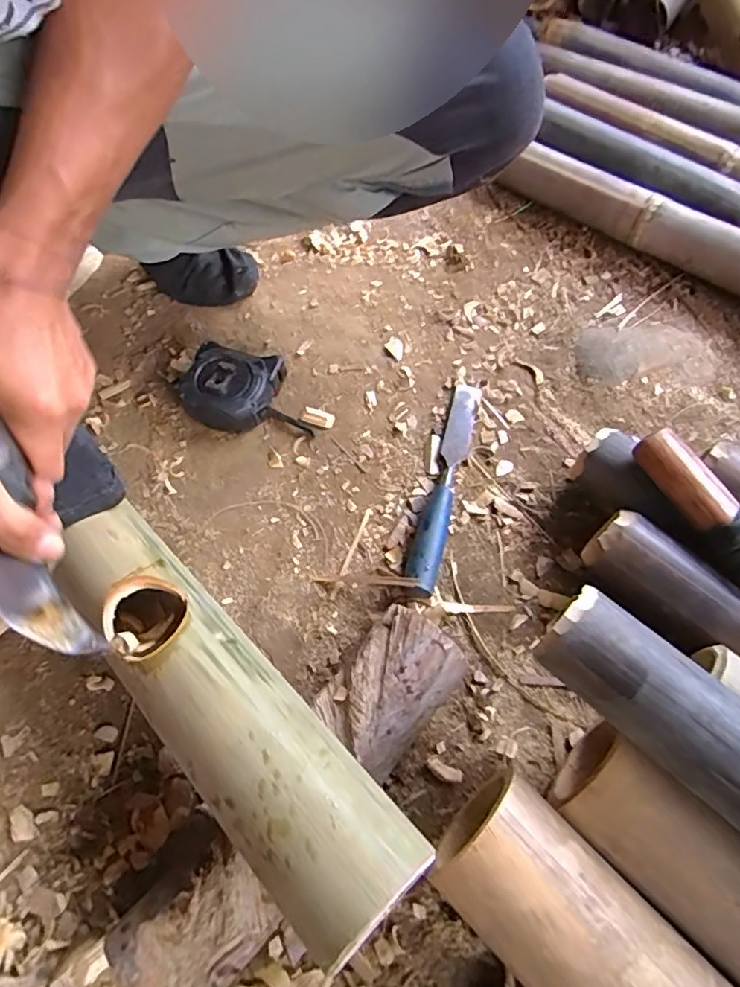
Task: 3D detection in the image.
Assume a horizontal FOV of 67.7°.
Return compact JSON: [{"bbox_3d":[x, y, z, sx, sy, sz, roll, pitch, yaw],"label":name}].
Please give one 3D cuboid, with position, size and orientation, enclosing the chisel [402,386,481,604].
[{"bbox_3d":[0.068,-0.015,0.496,0.027,0.024,0.224,15,63,7],"label":"chisel"}]

